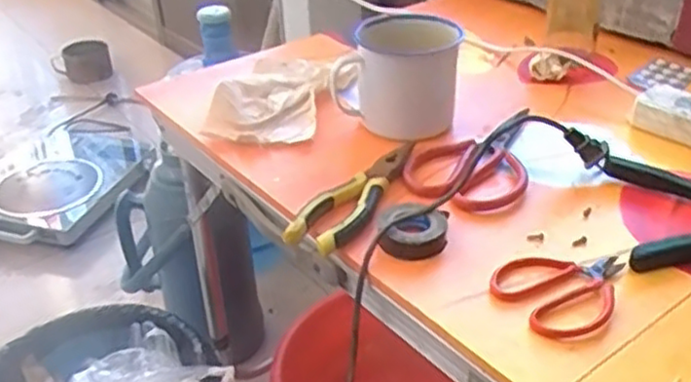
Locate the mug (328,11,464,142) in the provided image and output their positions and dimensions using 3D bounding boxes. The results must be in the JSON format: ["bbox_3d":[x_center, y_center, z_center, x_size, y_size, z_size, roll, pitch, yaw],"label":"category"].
[{"bbox_3d":[0.053,-0.120,0.731,0.125,0.109,0.096,4,34,10],"label":"mug"}]

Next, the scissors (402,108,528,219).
[{"bbox_3d":[0.135,-0.027,0.663,0.166,0.016,0.106,-26,40,-32],"label":"scissors"}]

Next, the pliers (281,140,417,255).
[{"bbox_3d":[0.017,0.003,0.618,0.046,0.017,0.168,21,40,31],"label":"pliers"}]

